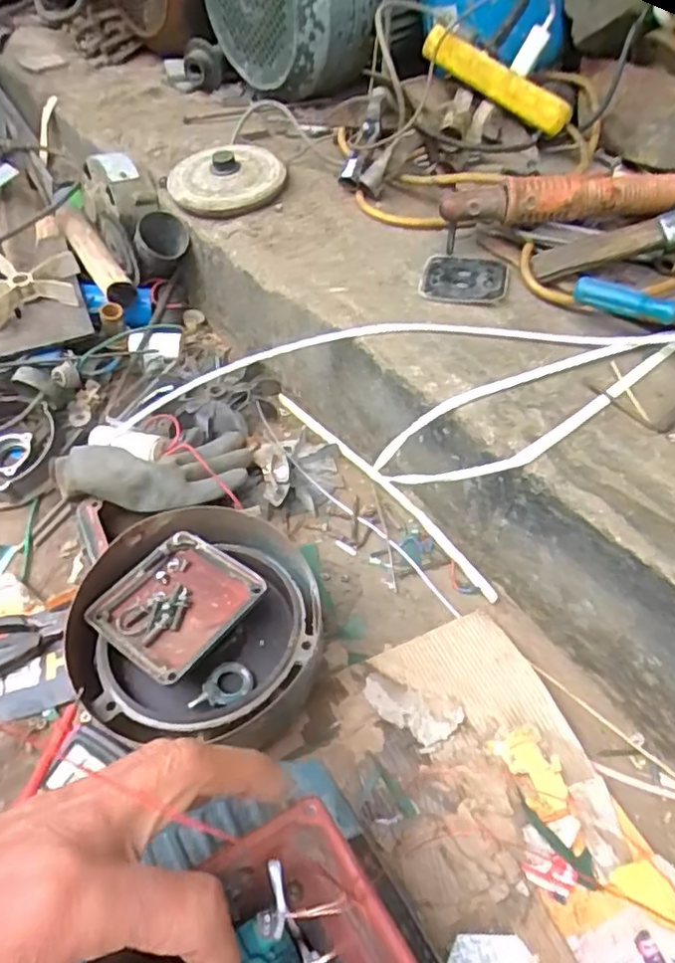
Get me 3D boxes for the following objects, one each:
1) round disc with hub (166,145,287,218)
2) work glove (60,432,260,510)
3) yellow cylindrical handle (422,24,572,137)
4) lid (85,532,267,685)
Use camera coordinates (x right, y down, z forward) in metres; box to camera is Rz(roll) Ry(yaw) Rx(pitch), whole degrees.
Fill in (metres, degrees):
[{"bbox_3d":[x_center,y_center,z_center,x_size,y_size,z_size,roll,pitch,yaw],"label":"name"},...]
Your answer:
[{"bbox_3d":[-0.133,-0.361,0.758,0.136,0.035,0.114,-8,50,-7],"label":"round disc with hub"},{"bbox_3d":[-0.178,-0.006,0.616,0.184,0.035,0.082,-13,50,-10],"label":"work glove"},{"bbox_3d":[0.180,-0.449,0.711,0.179,0.035,0.036,27,51,-7],"label":"yellow cylindrical handle"},{"bbox_3d":[-0.131,0.096,0.511,0.109,0.023,0.108,33,55,23],"label":"lid"}]

